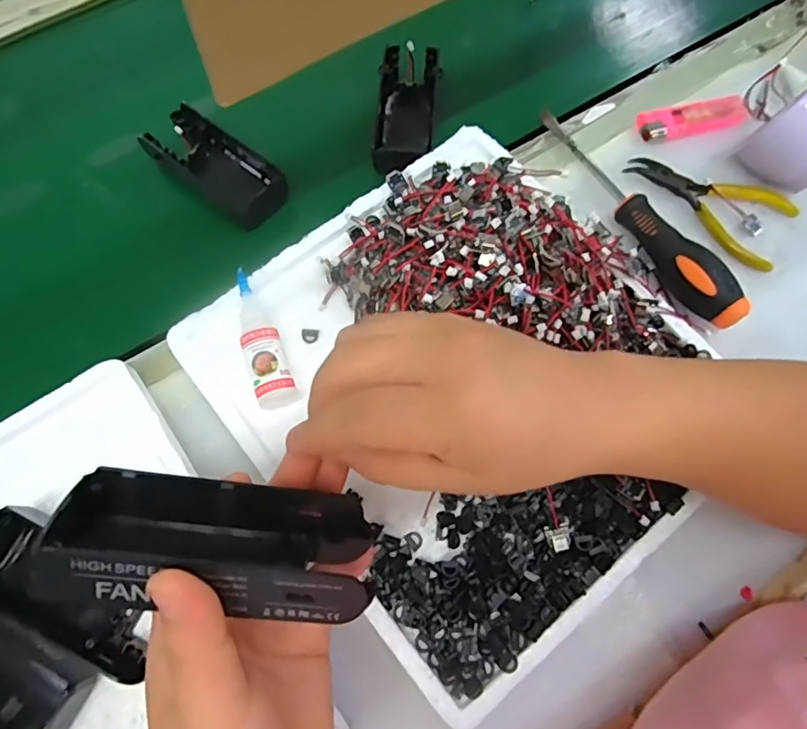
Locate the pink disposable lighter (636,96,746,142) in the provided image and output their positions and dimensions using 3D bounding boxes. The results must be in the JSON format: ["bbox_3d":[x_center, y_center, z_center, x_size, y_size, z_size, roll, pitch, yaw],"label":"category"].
[{"bbox_3d":[0.212,-0.179,0.391,0.079,0.015,0.022,-10,72,-4],"label":"pink disposable lighter"}]

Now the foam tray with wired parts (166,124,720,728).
[{"bbox_3d":[0.039,0.003,0.304,0.255,0.050,0.273,-38,76,-12],"label":"foam tray with wired parts"}]

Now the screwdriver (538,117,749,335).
[{"bbox_3d":[0.158,-0.107,0.362,0.025,0.027,0.195,-28,74,-10],"label":"screwdriver"}]

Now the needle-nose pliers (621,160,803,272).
[{"bbox_3d":[0.212,-0.115,0.372,0.115,0.007,0.059,29,73,8],"label":"needle-nose pliers"}]

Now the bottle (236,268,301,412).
[{"bbox_3d":[-0.086,-0.016,0.317,0.023,0.020,0.090,-21,73,-8],"label":"bottle"}]

